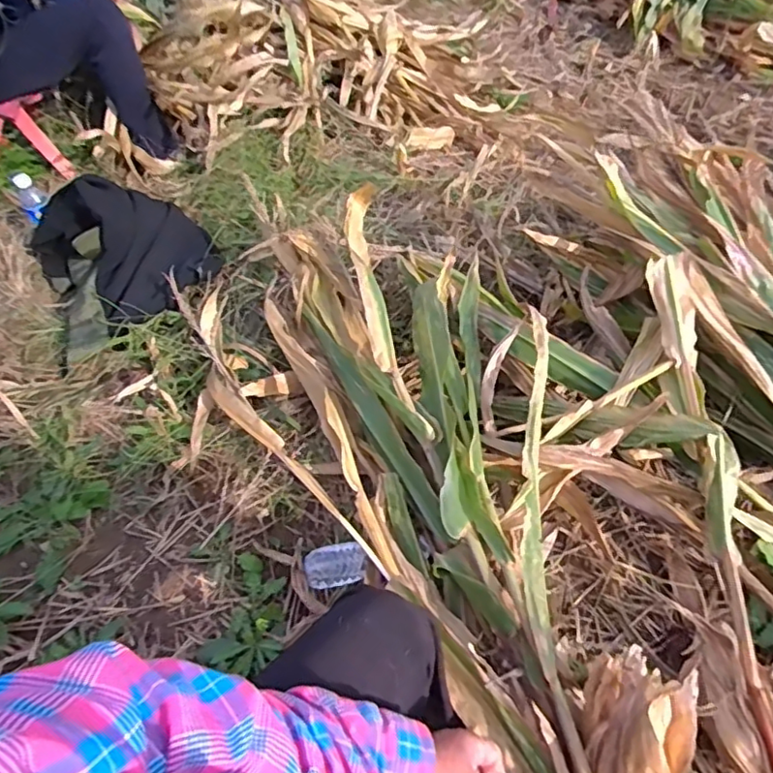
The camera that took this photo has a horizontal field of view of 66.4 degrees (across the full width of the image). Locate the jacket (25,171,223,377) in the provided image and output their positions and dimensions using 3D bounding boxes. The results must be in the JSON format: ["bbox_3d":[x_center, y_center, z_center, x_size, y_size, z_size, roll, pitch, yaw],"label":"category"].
[{"bbox_3d":[-0.577,-0.283,1.306,0.380,0.212,0.452,-22,52,-15],"label":"jacket"}]

